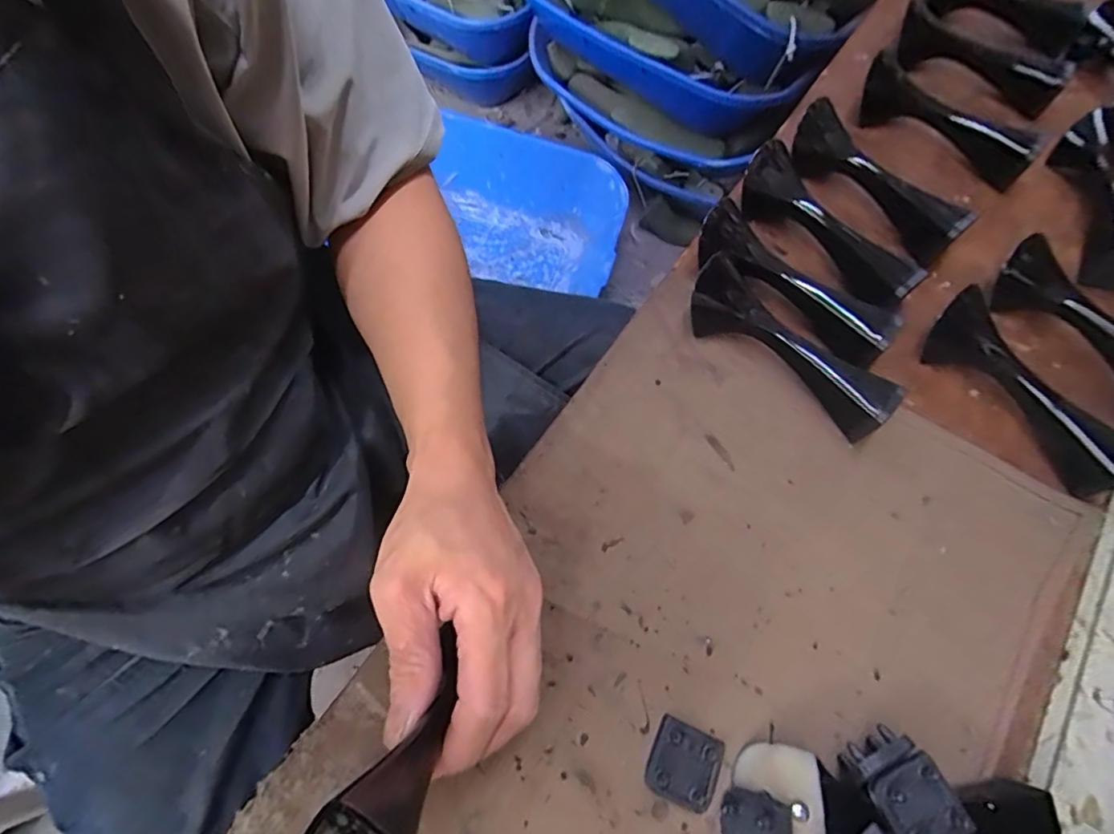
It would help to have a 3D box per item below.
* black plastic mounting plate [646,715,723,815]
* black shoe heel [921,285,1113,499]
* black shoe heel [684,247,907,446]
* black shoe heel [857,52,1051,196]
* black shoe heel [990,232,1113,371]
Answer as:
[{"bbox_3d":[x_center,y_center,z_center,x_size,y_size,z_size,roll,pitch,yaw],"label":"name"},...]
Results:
[{"bbox_3d":[0.061,0.166,0.254,0.031,0.010,0.033,22,69,6],"label":"black plastic mounting plate"},{"bbox_3d":[0.280,-0.015,0.318,0.028,0.035,0.130,-31,73,-14],"label":"black shoe heel"},{"bbox_3d":[0.139,-0.041,0.325,0.133,0.032,0.033,42,72,13],"label":"black shoe heel"},{"bbox_3d":[0.292,-0.225,0.401,0.131,0.033,0.047,38,71,11],"label":"black shoe heel"},{"bbox_3d":[0.334,-0.054,0.329,0.022,0.041,0.131,-25,70,-11],"label":"black shoe heel"}]

